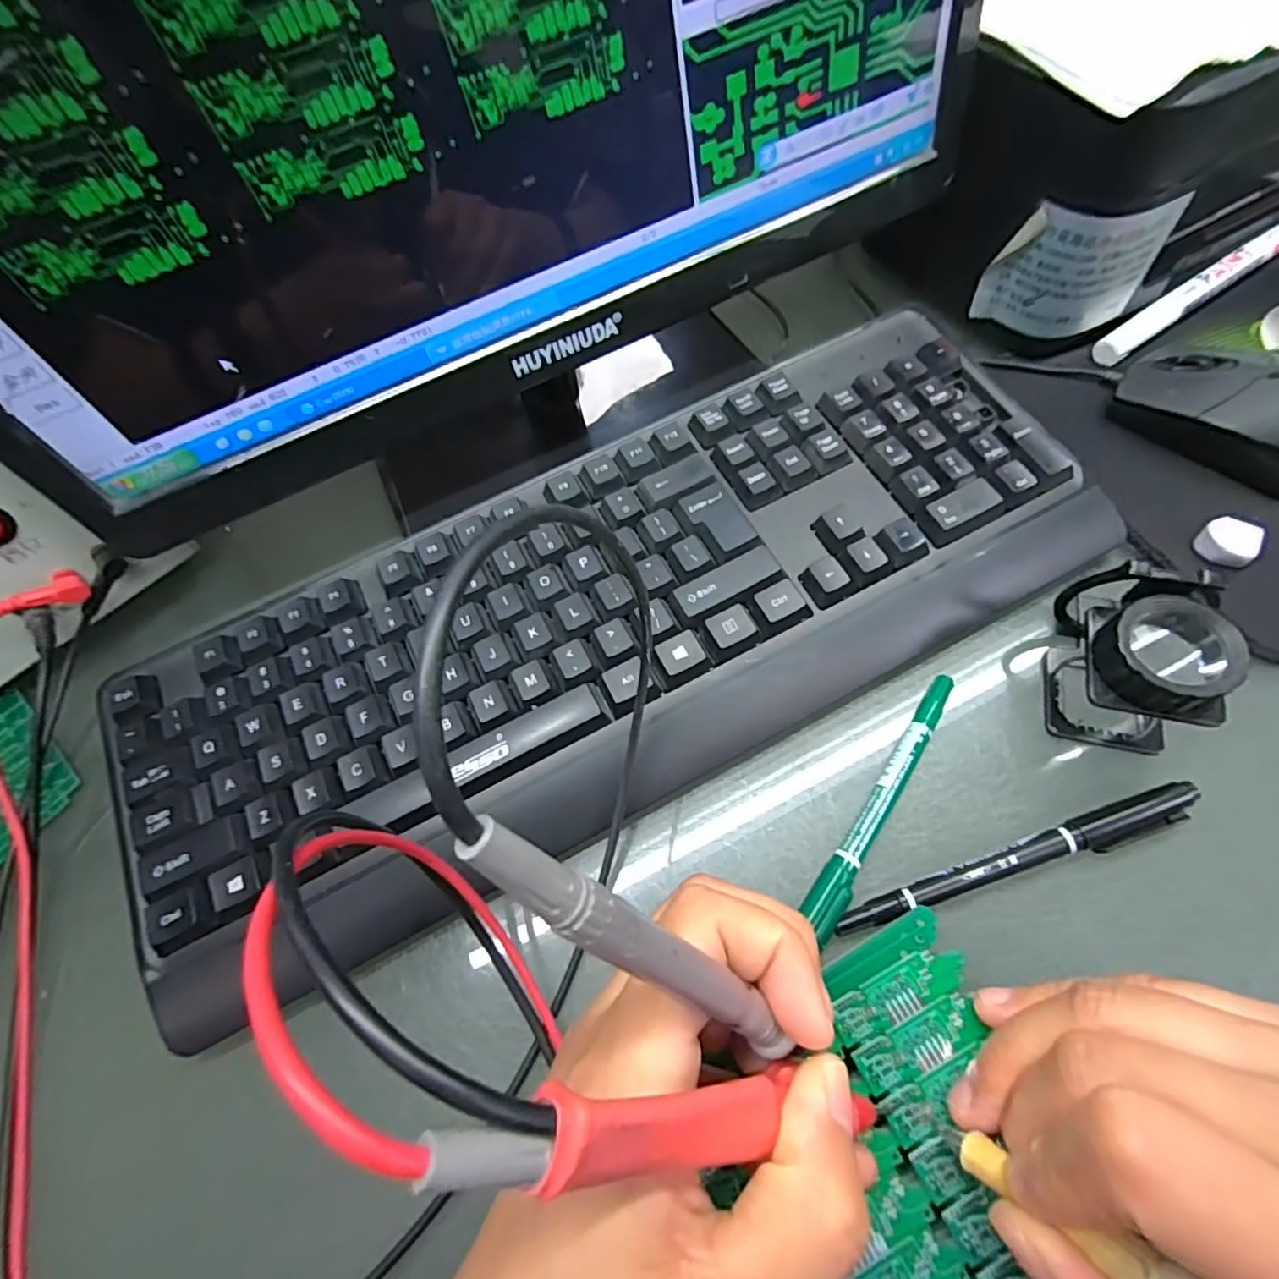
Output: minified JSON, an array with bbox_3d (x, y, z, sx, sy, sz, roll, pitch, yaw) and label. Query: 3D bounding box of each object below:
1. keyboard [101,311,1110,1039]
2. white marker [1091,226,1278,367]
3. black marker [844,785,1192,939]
[{"bbox_3d":[-0.009,-0.012,0.263,0.424,0.021,0.159,-26,68,-8],"label":"keyboard"},{"bbox_3d":[0.311,-0.193,0.334,0.140,0.017,0.016,-32,62,-10],"label":"white marker"},{"bbox_3d":[0.138,0.081,0.217,0.136,0.011,0.013,-20,61,-3],"label":"black marker"}]

